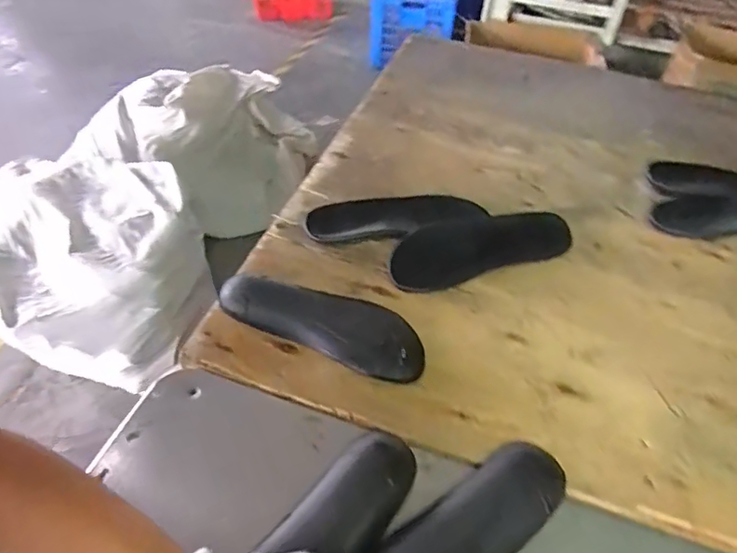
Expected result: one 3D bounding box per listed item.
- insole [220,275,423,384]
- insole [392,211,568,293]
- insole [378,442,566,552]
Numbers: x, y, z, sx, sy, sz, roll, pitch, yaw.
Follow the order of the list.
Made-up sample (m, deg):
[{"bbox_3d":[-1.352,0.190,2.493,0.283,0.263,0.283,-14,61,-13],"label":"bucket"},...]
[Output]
[{"bbox_3d":[-0.055,0.051,0.656,0.257,0.034,0.085,18,49,12],"label":"insole"},{"bbox_3d":[0.155,-0.043,0.745,0.257,0.020,0.089,-16,82,-10],"label":"insole"},{"bbox_3d":[0.082,0.253,0.492,0.258,0.024,0.091,-37,60,-26],"label":"insole"}]

